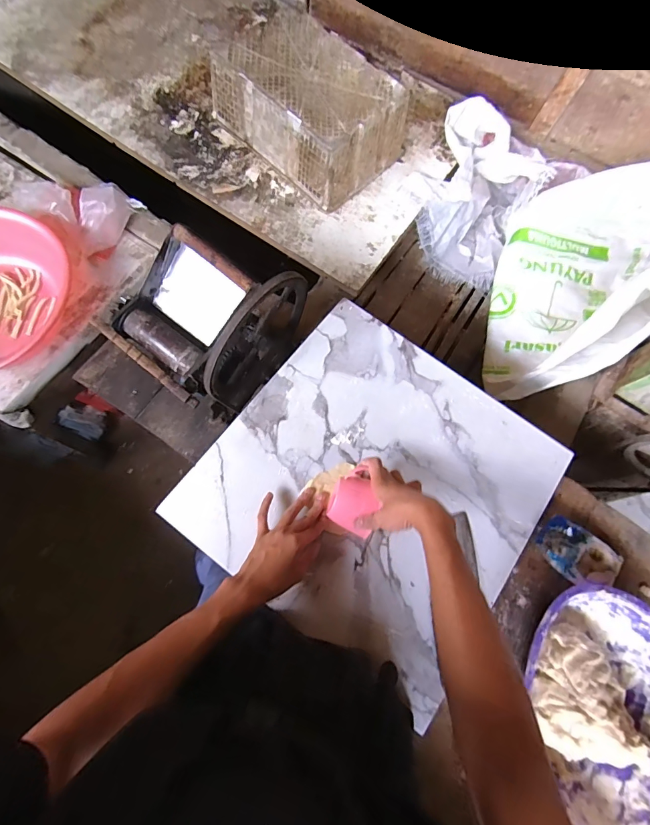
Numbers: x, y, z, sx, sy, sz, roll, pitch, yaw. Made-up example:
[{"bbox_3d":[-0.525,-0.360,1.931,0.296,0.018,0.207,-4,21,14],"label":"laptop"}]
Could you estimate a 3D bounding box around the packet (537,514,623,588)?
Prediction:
[{"bbox_3d":[0.398,0.224,0.616,0.117,0.016,0.080,36,73,5],"label":"packet"}]

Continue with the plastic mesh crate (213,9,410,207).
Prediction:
[{"bbox_3d":[-0.041,-0.833,1.055,0.327,0.155,0.446,-43,82,-16],"label":"plastic mesh crate"}]

